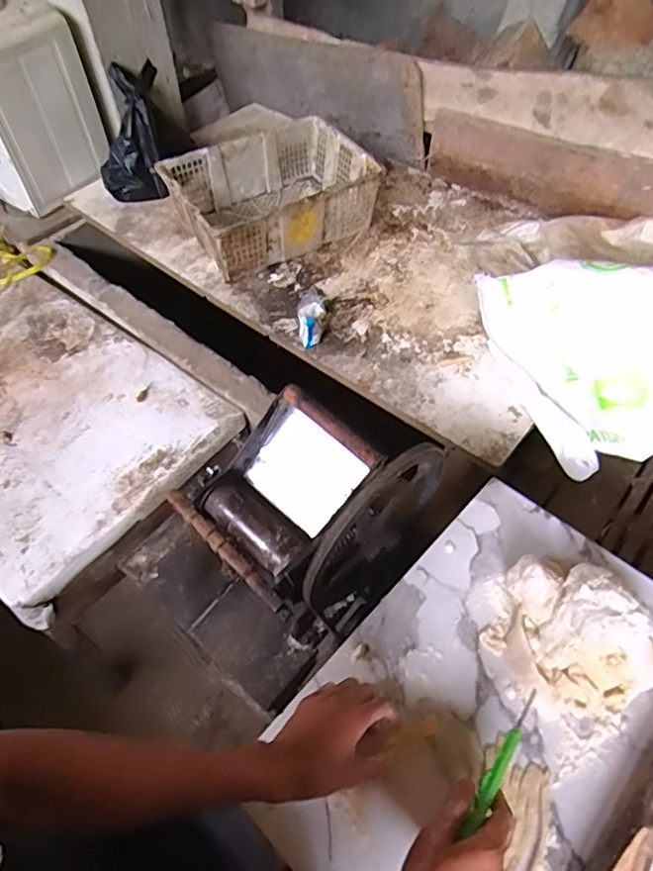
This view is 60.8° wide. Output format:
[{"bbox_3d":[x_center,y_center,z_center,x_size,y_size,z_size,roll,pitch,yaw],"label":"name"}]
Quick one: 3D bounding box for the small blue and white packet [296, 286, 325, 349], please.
[{"bbox_3d":[-0.034,-0.254,1.222,0.058,0.056,0.128,-1,54,4],"label":"small blue and white packet"}]

